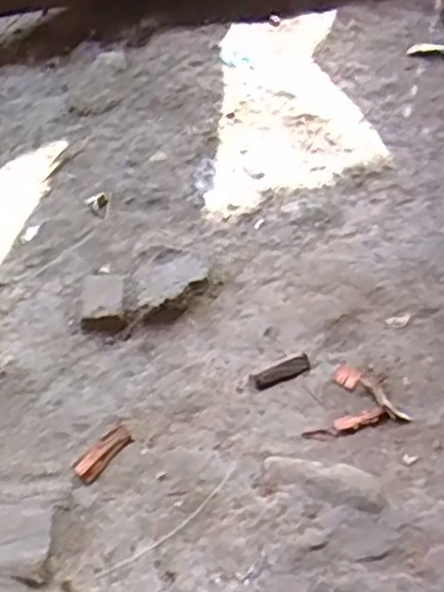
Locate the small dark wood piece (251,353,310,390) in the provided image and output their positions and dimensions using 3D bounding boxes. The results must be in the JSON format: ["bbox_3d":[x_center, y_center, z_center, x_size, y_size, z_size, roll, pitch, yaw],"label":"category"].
[{"bbox_3d":[0.053,0.067,0.654,0.056,0.013,0.017,-27,57,-15],"label":"small dark wood piece"}]

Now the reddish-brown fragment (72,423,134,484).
[{"bbox_3d":[-0.099,0.131,0.619,0.018,0.012,0.055,32,62,24],"label":"reddish-brown fragment"}]

